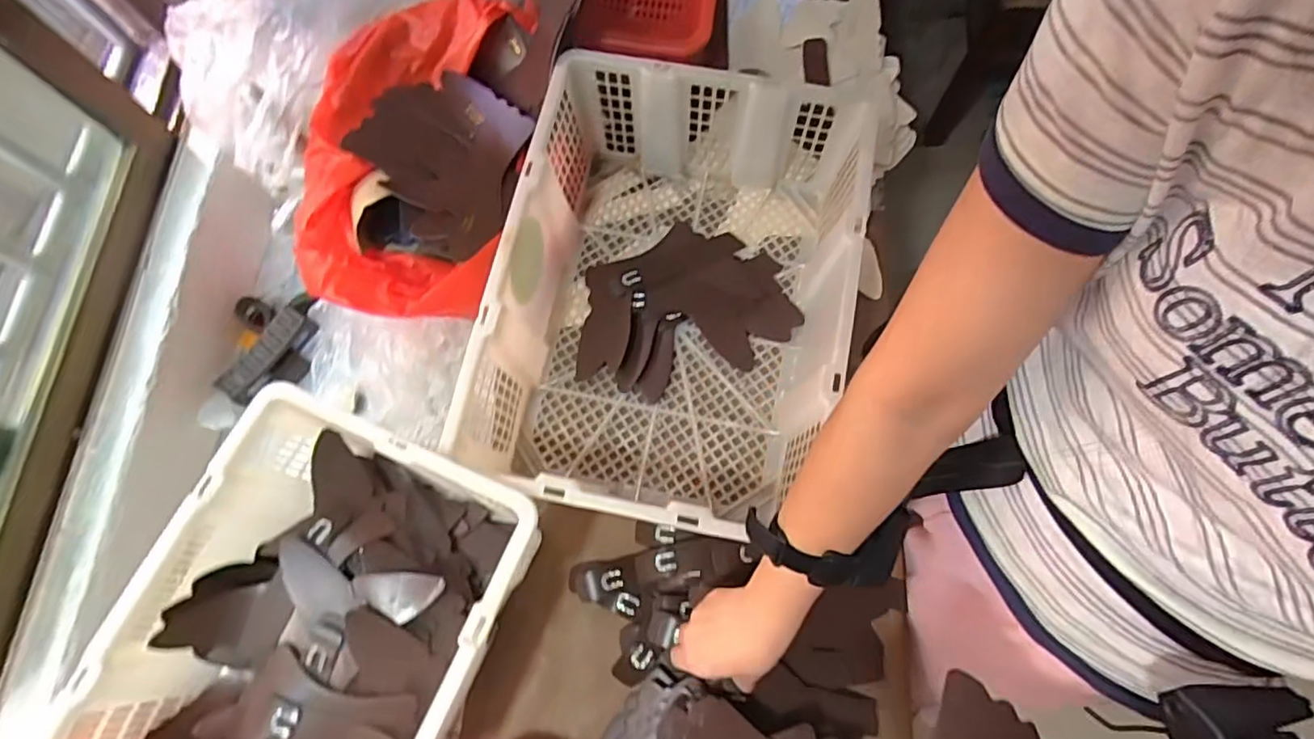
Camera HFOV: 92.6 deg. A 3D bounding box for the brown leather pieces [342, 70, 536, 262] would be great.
[{"bbox_3d":[-0.258,-0.251,0.739,0.181,0.061,0.226,14,74,6],"label":"brown leather pieces"}]

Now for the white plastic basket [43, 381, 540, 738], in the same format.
[{"bbox_3d":[-0.304,0.253,0.589,0.289,0.169,0.381,23,75,8],"label":"white plastic basket"}]

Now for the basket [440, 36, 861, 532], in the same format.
[{"bbox_3d":[0.026,-0.080,0.696,0.366,0.166,0.471,11,74,5],"label":"basket"}]

